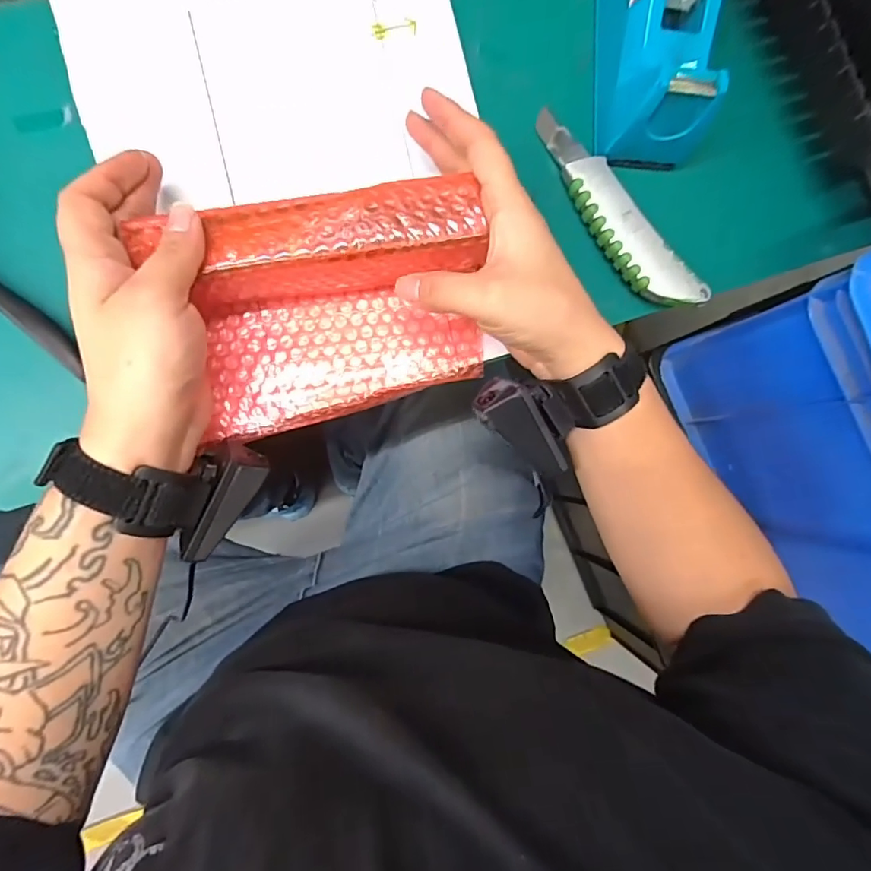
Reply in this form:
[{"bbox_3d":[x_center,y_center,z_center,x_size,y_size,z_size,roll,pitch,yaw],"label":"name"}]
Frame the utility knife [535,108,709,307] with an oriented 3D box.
[{"bbox_3d":[0.119,-0.151,0.347,0.034,0.022,0.162,-36,92,-7],"label":"utility knife"}]

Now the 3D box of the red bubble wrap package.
[{"bbox_3d":[-0.061,-0.071,0.302,0.174,0.066,0.113,-11,89,-7],"label":"red bubble wrap package"}]

